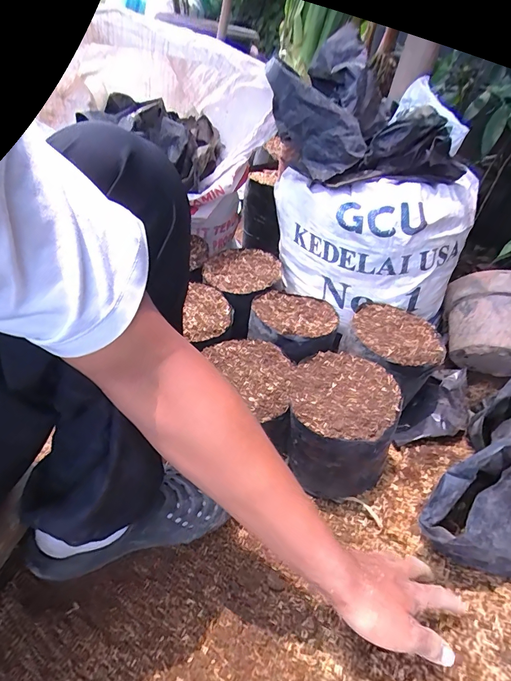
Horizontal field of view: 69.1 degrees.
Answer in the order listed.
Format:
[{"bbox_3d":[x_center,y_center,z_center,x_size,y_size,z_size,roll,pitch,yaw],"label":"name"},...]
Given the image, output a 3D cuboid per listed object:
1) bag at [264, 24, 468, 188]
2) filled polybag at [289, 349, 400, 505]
[{"bbox_3d":[0.188,-0.375,0.627,0.290,0.177,0.195,32,49,29],"label":"bag"},{"bbox_3d":[0.123,0.122,0.560,0.148,0.138,0.166,10,42,8],"label":"filled polybag"}]

